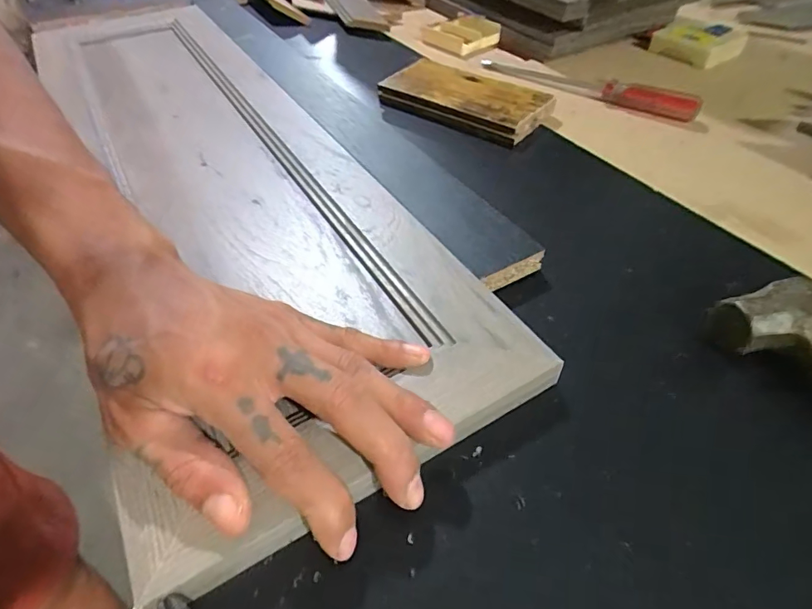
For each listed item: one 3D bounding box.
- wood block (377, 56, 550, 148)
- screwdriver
[{"bbox_3d":[0.053,-0.196,0.449,0.154,0.018,0.080,28,55,25],"label":"wood block"},{"bbox_3d":[0.177,-0.223,0.474,0.222,0.020,0.024,29,55,26],"label":"screwdriver"}]

